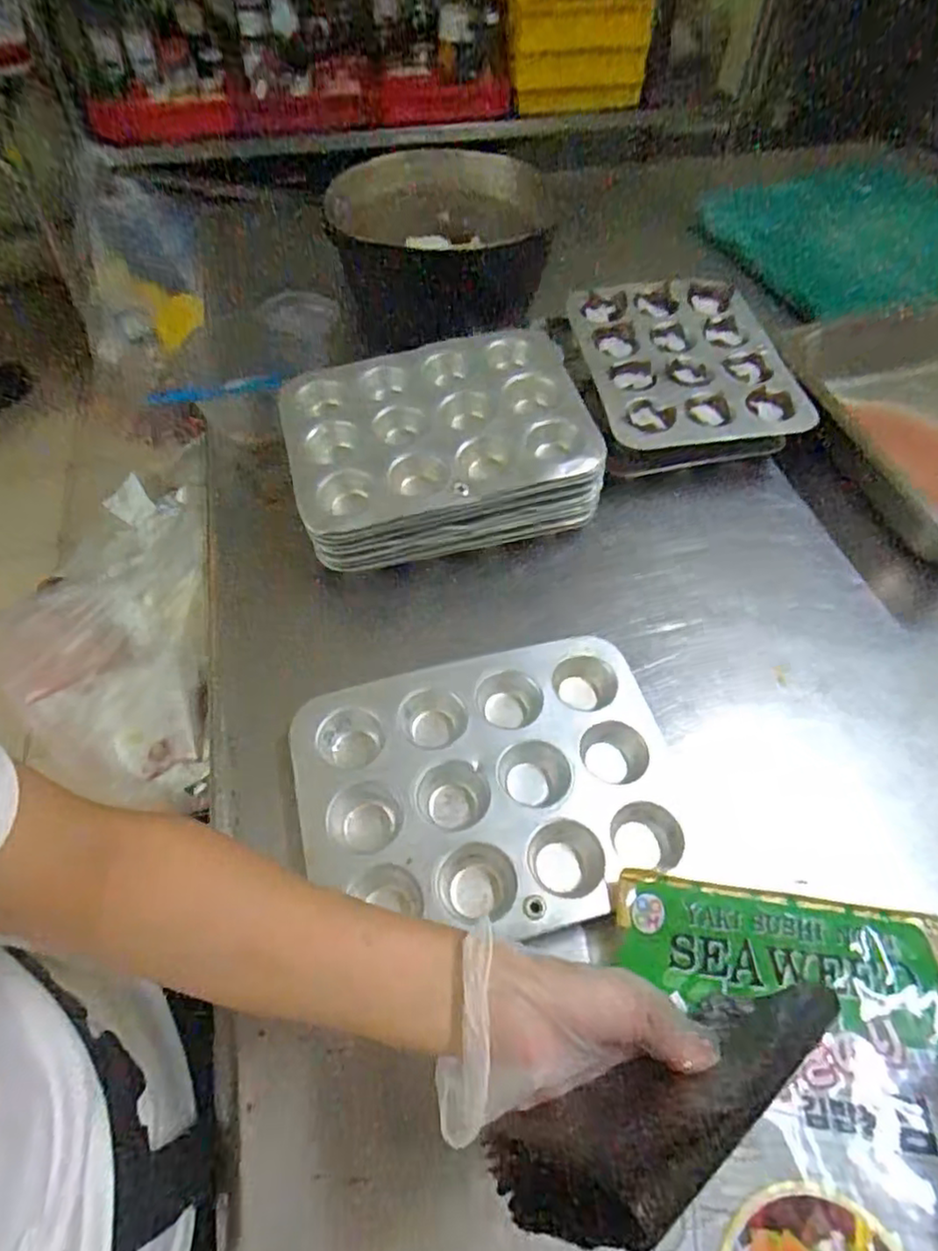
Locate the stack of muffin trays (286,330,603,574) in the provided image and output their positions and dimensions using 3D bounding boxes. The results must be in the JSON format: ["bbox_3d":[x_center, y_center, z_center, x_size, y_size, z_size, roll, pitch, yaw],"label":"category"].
[{"bbox_3d":[-0.027,-0.154,0.585,0.249,0.081,0.184,-12,55,-8],"label":"stack of muffin trays"}]

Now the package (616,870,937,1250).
[{"bbox_3d":[0.172,0.254,0.338,0.193,0.023,0.225,5,55,4],"label":"package"}]

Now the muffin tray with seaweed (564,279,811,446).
[{"bbox_3d":[0.209,-0.273,0.661,0.189,0.029,0.262,-7,55,-5],"label":"muffin tray with seaweed"}]

